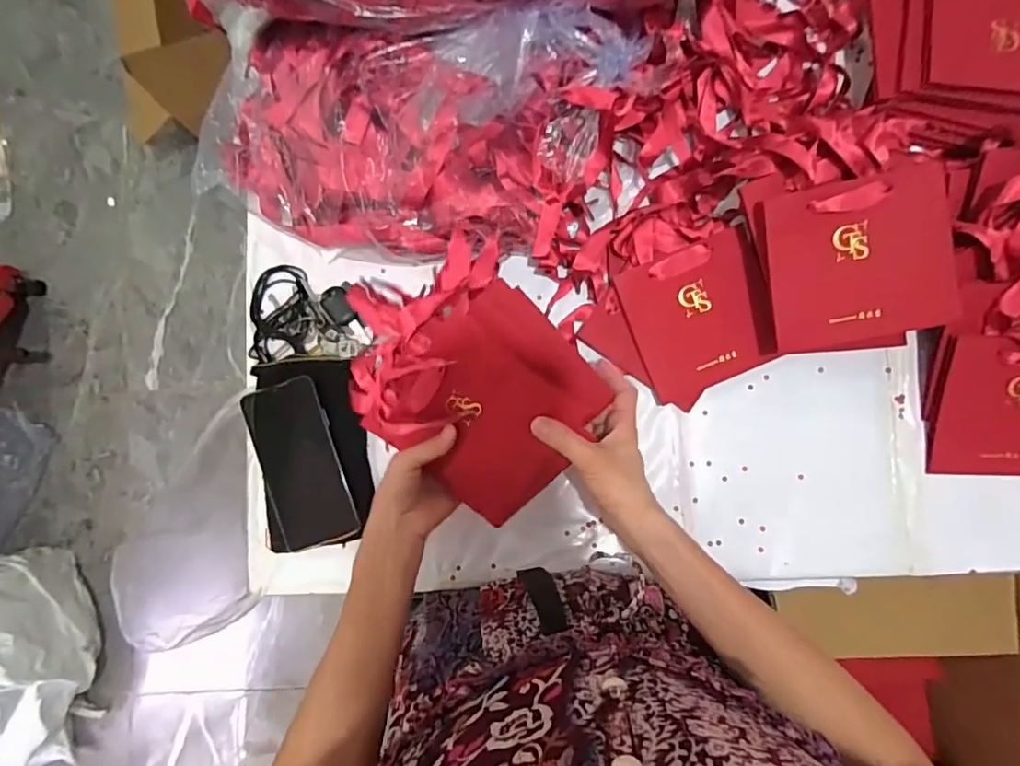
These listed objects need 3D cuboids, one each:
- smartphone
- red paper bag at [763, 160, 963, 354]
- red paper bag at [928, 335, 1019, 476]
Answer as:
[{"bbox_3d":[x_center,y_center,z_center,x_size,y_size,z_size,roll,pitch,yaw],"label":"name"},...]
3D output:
[{"bbox_3d":[-0.216,0.084,0.549,0.078,0.007,0.165,-18,89,-1],"label":"smartphone"},{"bbox_3d":[0.319,-0.109,0.481,0.162,0.018,0.141,-10,103,5],"label":"red paper bag"},{"bbox_3d":[0.499,0.026,0.523,0.143,0.014,0.139,2,107,5],"label":"red paper bag"}]

